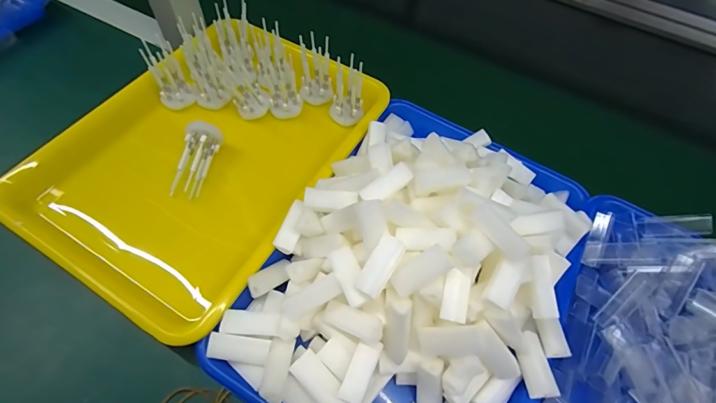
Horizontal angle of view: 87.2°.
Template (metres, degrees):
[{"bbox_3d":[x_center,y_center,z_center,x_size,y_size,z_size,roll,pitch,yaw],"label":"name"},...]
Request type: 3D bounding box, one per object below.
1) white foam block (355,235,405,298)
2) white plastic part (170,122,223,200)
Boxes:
[{"bbox_3d":[0.016,0.046,0.271,0.020,0.013,0.044,29,78,13],"label":"white foam block"},{"bbox_3d":[-0.159,-0.041,0.373,0.026,0.022,0.075,14,83,5],"label":"white plastic part"}]

